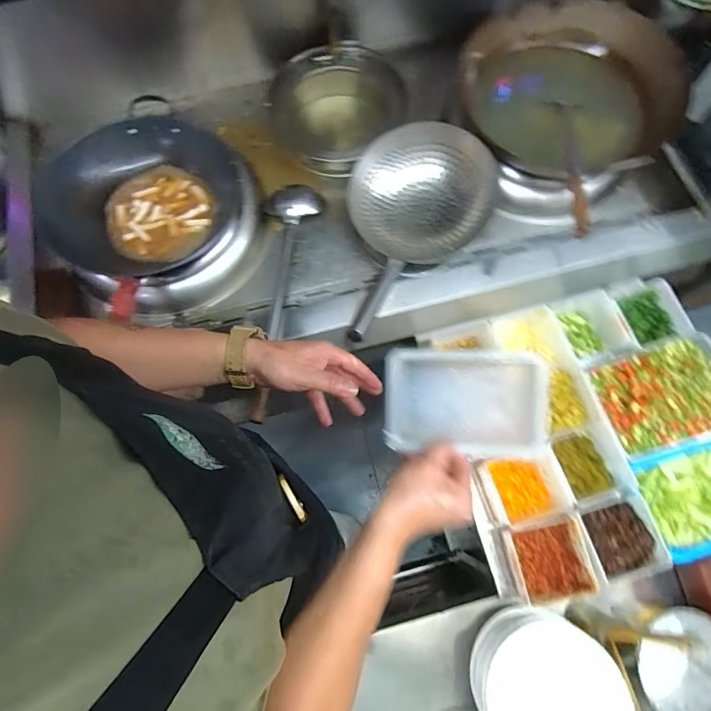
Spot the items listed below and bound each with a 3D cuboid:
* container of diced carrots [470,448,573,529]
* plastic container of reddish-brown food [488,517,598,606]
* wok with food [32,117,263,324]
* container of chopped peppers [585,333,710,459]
[{"bbox_3d":[0.296,0.228,0.759,0.132,0.078,0.119,-16,74,-4],"label":"container of diced carrots"},{"bbox_3d":[0.305,0.340,0.736,0.131,0.095,0.119,-9,73,-2],"label":"plastic container of reddish-brown food"},{"bbox_3d":[-0.420,-0.299,0.895,0.400,0.141,0.383,0,73,1],"label":"wok with food"},{"bbox_3d":[0.557,0.072,0.794,0.240,0.061,0.173,-15,74,-4],"label":"container of chopped peppers"}]

